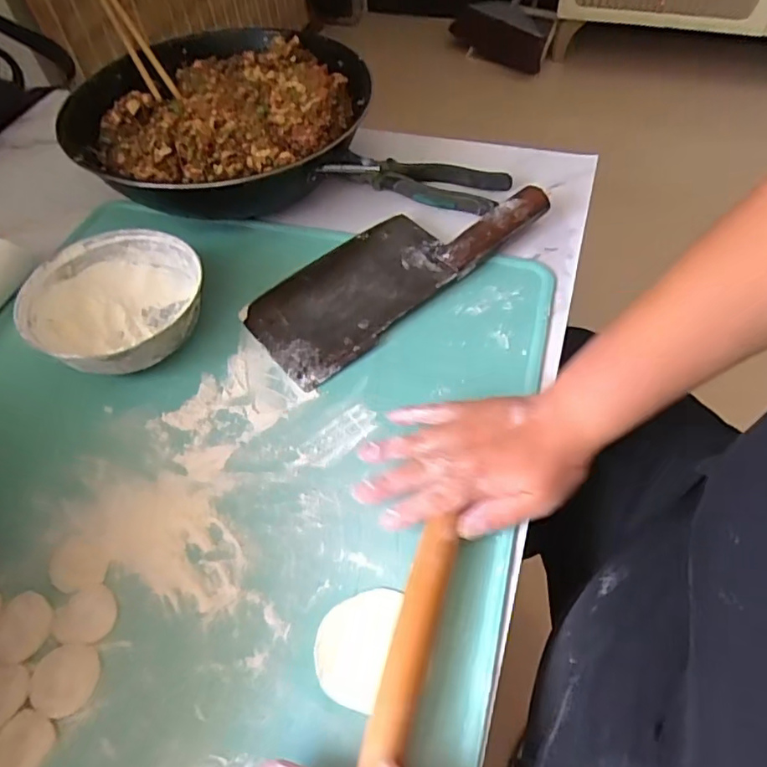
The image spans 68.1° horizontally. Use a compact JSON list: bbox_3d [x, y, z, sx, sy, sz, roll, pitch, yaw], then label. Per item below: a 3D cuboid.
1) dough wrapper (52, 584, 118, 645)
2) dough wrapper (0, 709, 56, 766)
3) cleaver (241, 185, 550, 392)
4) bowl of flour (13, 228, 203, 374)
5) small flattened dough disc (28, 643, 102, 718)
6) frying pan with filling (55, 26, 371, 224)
[{"bbox_3d":[-0.191,0.148,0.365,0.039,0.004,0.035,3,56,4],"label":"dough wrapper"},{"bbox_3d":[-0.208,0.205,0.321,0.037,0.004,0.032,-38,62,-21],"label":"dough wrapper"},{"bbox_3d":[0.009,-0.118,0.520,0.282,0.033,0.117,-36,61,-20],"label":"cleaver"},{"bbox_3d":[-0.224,-0.065,0.486,0.137,0.051,0.139,-1,55,2],"label":"bowl of flour"},{"bbox_3d":[-0.192,0.177,0.340,0.039,0.004,0.038,9,56,8],"label":"small flattened dough disc"},{"bbox_3d":[-0.172,-0.276,0.605,0.298,0.074,0.302,1,55,3],"label":"frying pan with filling"}]

